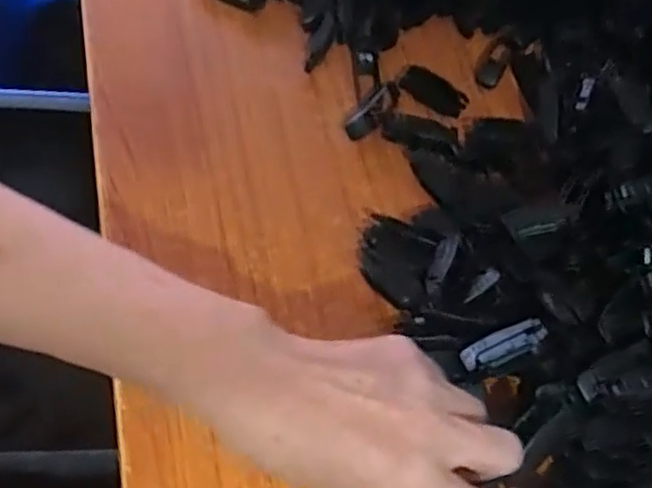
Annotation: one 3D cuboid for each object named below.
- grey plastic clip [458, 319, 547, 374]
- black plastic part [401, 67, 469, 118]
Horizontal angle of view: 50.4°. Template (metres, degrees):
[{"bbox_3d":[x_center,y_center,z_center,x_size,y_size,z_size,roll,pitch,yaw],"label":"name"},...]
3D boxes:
[{"bbox_3d":[0.096,0.056,0.373,0.046,0.009,0.017,-20,65,-11],"label":"grey plastic clip"},{"bbox_3d":[0.078,-0.111,0.498,0.049,0.010,0.025,28,65,-6],"label":"black plastic part"}]

